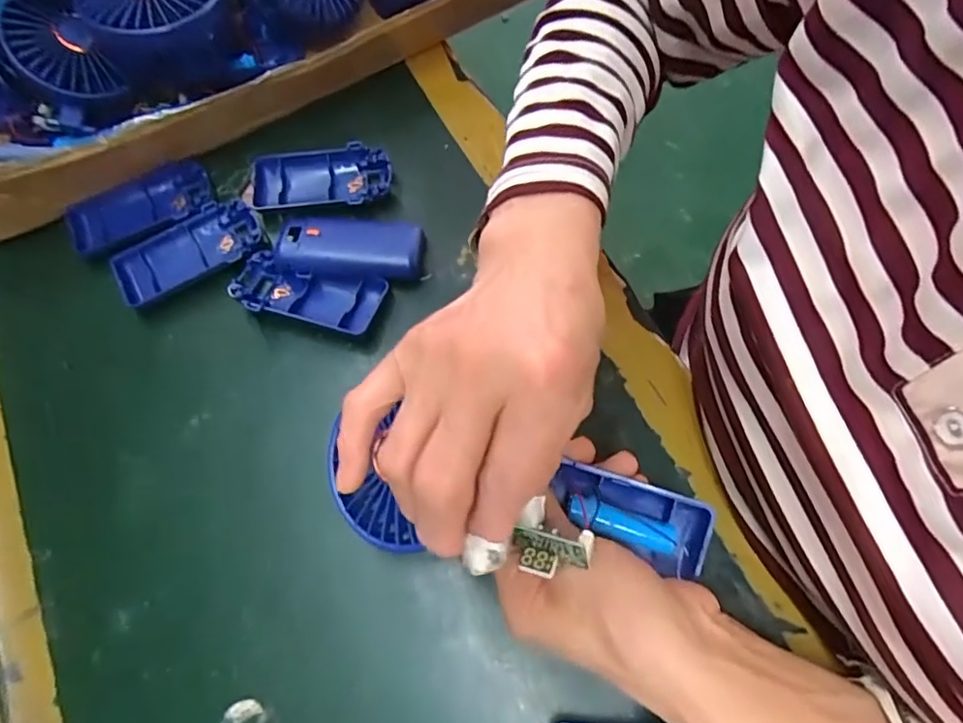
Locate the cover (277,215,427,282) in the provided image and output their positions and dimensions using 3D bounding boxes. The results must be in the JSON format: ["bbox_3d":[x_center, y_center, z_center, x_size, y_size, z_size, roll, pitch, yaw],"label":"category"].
[{"bbox_3d":[-0.084,-0.074,0.361,0.092,0.016,0.043,3,68,6],"label":"cover"}]

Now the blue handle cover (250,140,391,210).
[{"bbox_3d":[-0.112,-0.126,0.383,0.097,0.010,0.049,-7,67,1],"label":"blue handle cover"}]

